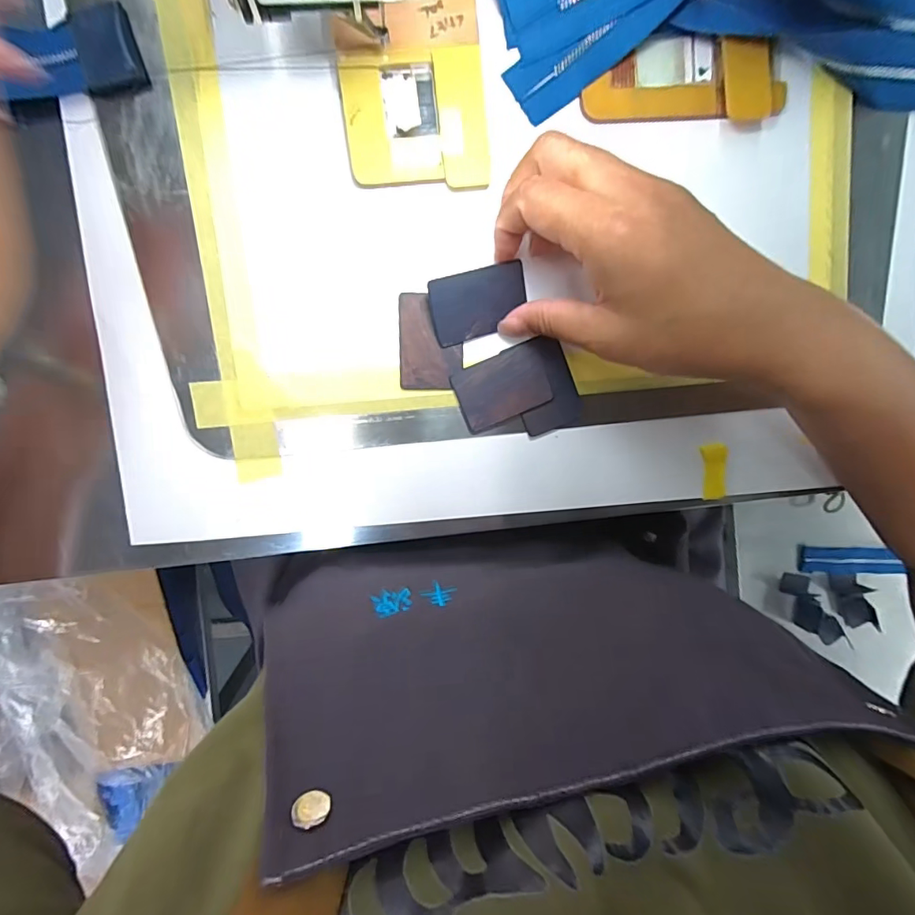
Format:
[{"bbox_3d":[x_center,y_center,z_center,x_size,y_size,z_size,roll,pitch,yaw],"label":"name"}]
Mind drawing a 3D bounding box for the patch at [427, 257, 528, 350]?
[{"bbox_3d":[0.012,-0.083,0.258,0.052,0.004,0.035,-17,116,-7],"label":"patch"}]

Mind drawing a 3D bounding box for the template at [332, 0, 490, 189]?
[{"bbox_3d":[-0.022,-0.185,0.241,0.071,0.004,0.091,-7,99,-4],"label":"template"}]

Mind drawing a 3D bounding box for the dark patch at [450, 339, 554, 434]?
[{"bbox_3d":[0.025,-0.039,0.269,0.052,0.004,0.035,-23,100,-2],"label":"dark patch"}]

